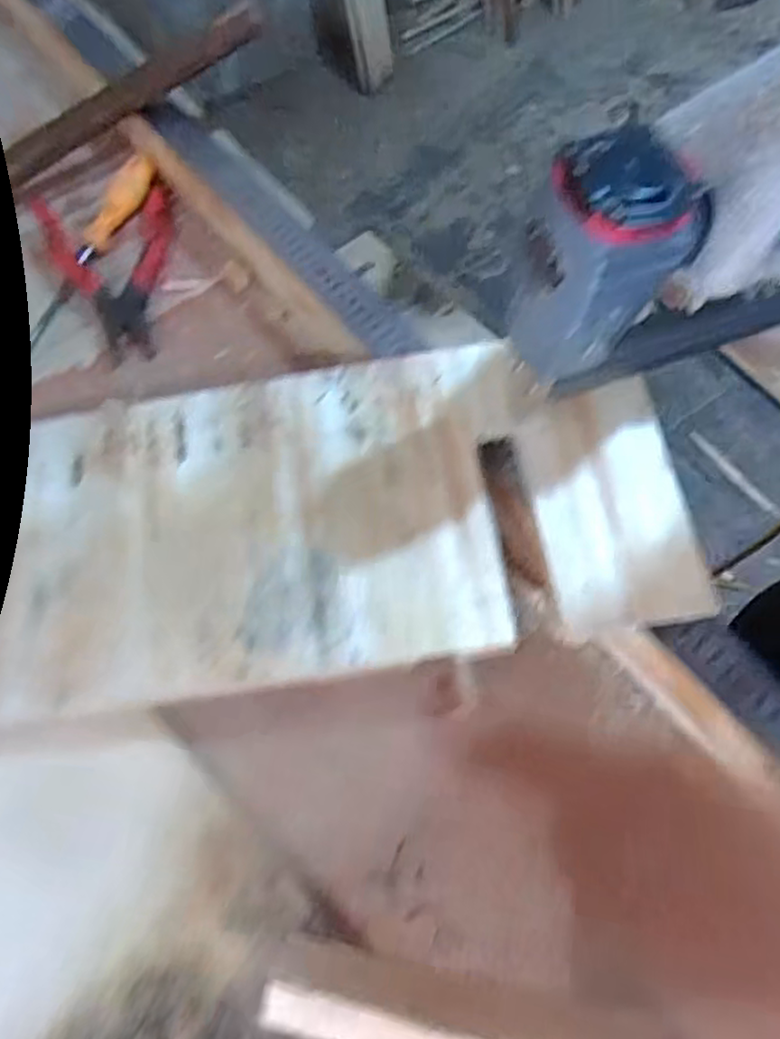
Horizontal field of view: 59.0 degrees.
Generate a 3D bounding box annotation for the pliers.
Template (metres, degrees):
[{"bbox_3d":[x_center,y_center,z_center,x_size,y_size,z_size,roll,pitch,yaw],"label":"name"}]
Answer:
[{"bbox_3d":[-0.230,-0.216,0.587,0.112,0.021,0.199,-19,65,-9],"label":"pliers"}]

